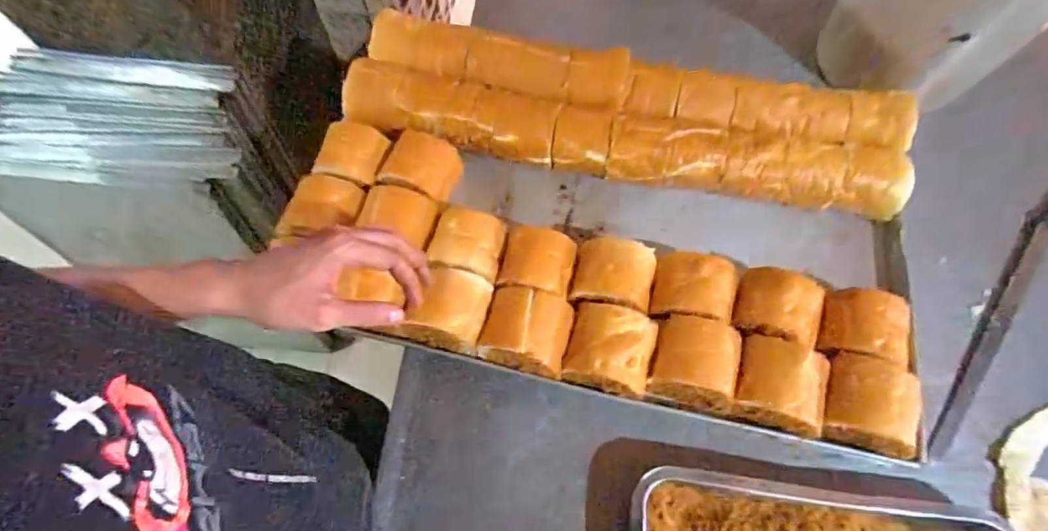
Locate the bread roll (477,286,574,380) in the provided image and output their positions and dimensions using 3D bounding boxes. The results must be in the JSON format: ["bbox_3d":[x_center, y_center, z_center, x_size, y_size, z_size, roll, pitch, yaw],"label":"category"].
[{"bbox_3d":[0.004,0.065,0.527,0.086,0.048,0.074,14,66,8],"label":"bread roll"}]

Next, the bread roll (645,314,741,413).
[{"bbox_3d":[0.171,0.098,0.519,0.082,0.060,0.081,14,66,8],"label":"bread roll"}]

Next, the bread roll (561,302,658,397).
[{"bbox_3d":[0.087,0.091,0.534,0.082,0.072,0.077,0,65,1],"label":"bread roll"}]

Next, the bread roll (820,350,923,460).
[{"bbox_3d":[0.337,0.136,0.502,0.083,0.071,0.081,17,66,9],"label":"bread roll"}]

